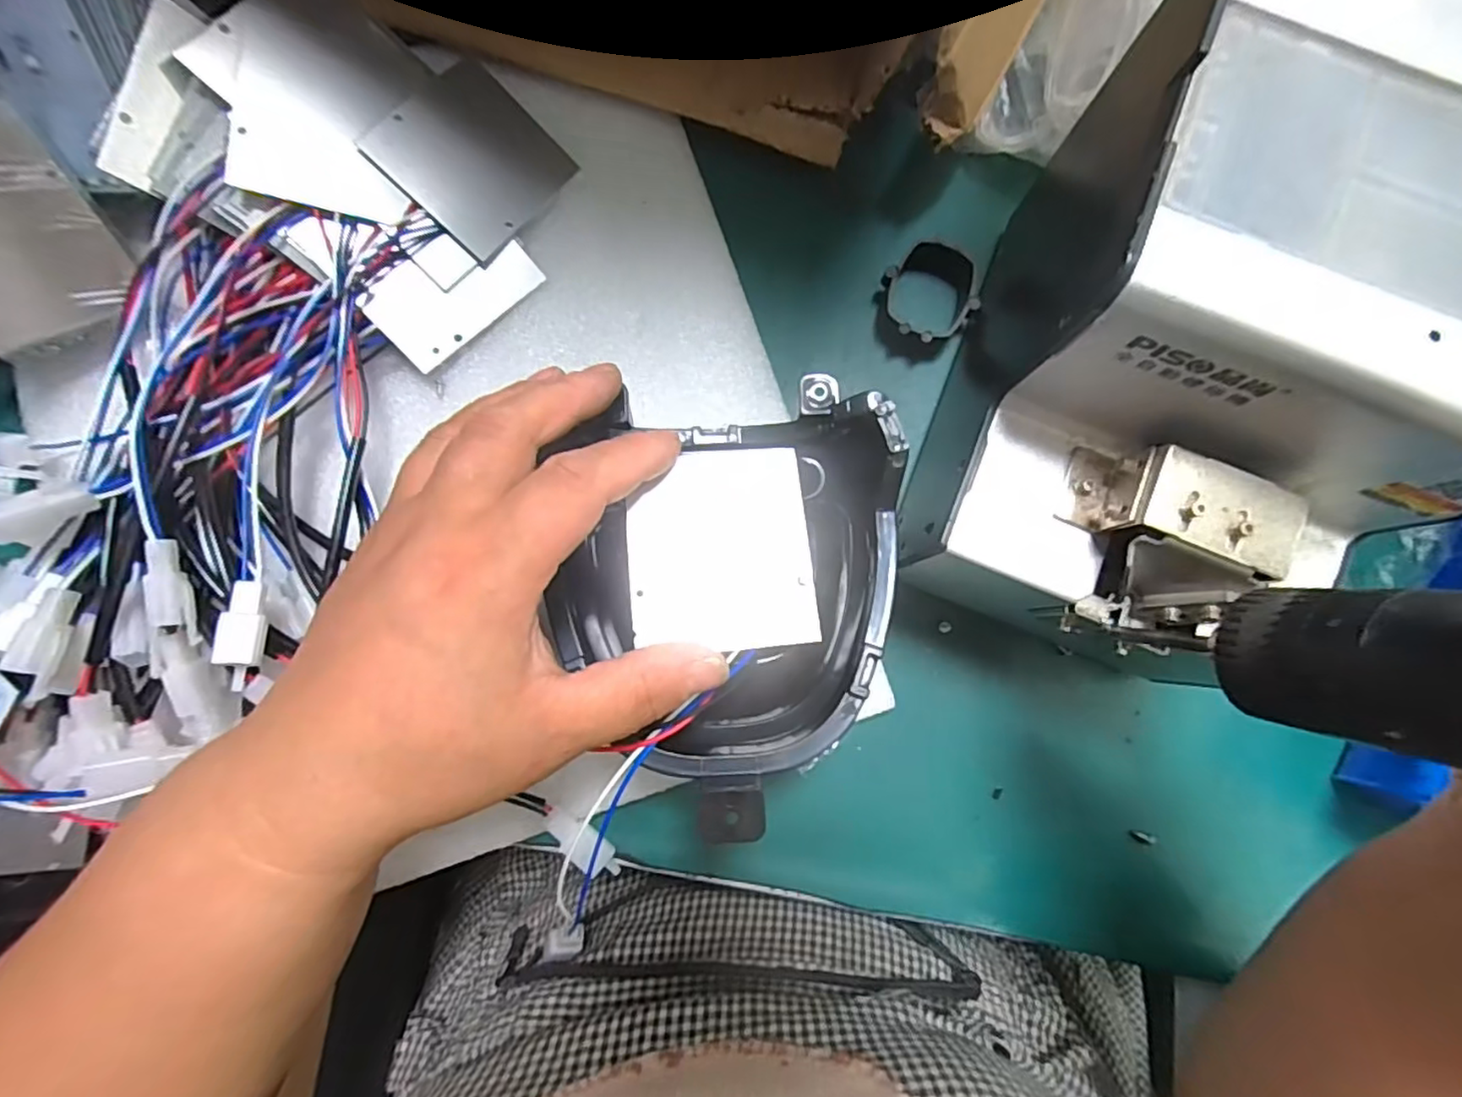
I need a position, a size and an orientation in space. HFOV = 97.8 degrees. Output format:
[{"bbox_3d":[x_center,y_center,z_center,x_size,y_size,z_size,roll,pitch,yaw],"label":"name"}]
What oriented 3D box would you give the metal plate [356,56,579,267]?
[{"bbox_3d":[-0.109,-0.165,0.271,0.059,0.004,0.068,40,69,-19],"label":"metal plate"}]

